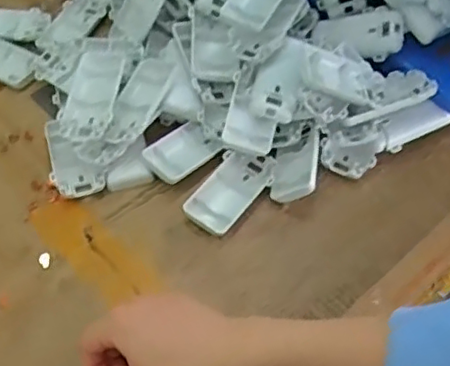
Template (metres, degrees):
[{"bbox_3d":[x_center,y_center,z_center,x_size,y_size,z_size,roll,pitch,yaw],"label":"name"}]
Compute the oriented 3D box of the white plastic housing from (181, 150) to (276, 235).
[{"bbox_3d":[0.006,0.006,0.568,0.051,0.018,0.094,30,61,22],"label":"white plastic housing"}]

